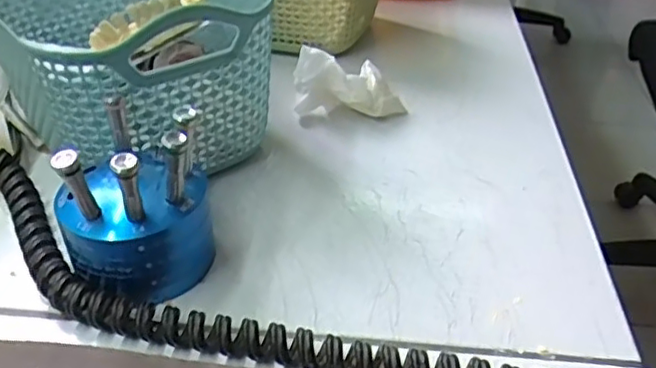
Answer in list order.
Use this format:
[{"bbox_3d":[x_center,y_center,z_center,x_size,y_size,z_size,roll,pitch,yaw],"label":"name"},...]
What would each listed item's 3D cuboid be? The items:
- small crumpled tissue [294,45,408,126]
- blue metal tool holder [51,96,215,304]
[{"bbox_3d":[0.013,-0.057,0.366,0.062,0.040,0.019,1,36,-2],"label":"small crumpled tissue"},{"bbox_3d":[-0.079,0.001,0.261,0.059,0.065,0.071,-8,37,-14],"label":"blue metal tool holder"}]

